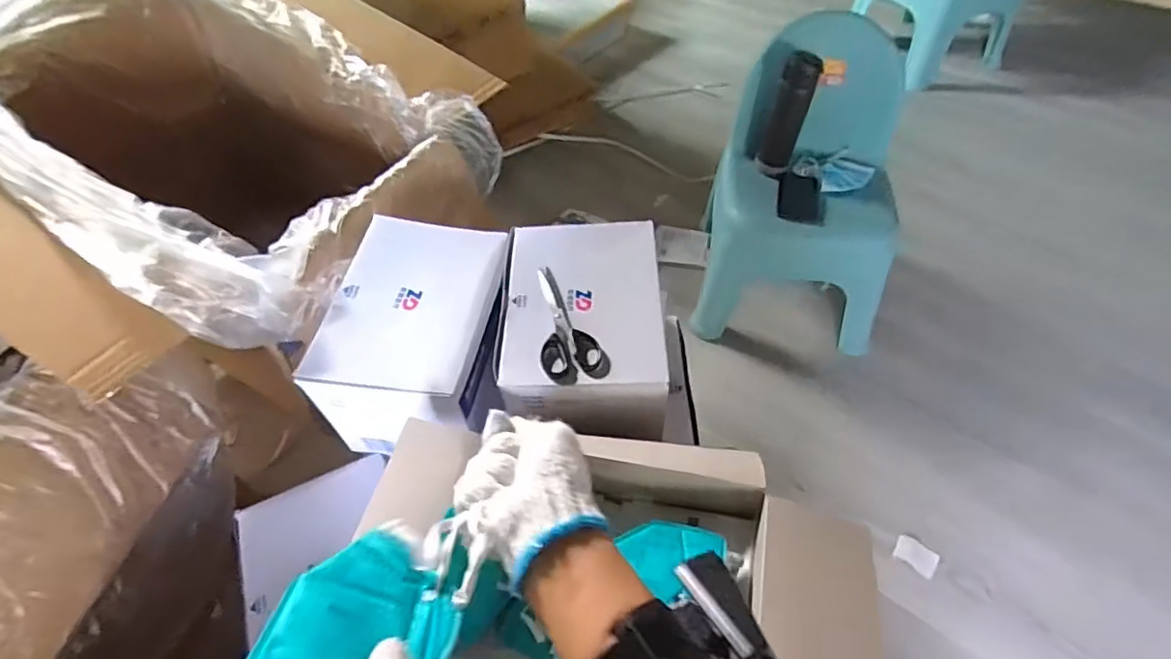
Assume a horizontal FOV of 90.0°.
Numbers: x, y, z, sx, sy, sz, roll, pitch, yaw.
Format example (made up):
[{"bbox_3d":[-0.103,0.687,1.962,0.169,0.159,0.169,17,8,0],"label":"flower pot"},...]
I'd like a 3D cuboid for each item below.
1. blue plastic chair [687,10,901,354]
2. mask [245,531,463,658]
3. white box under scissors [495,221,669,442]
[{"bbox_3d":[0.454,-0.302,1.241,0.364,0.506,0.463,6,52,7],"label":"blue plastic chair"},{"bbox_3d":[-0.129,0.172,0.315,0.094,0.020,0.125,23,29,13],"label":"mask"},{"bbox_3d":[-0.005,-0.001,0.747,0.197,0.104,0.287,-1,52,1],"label":"white box under scissors"}]

